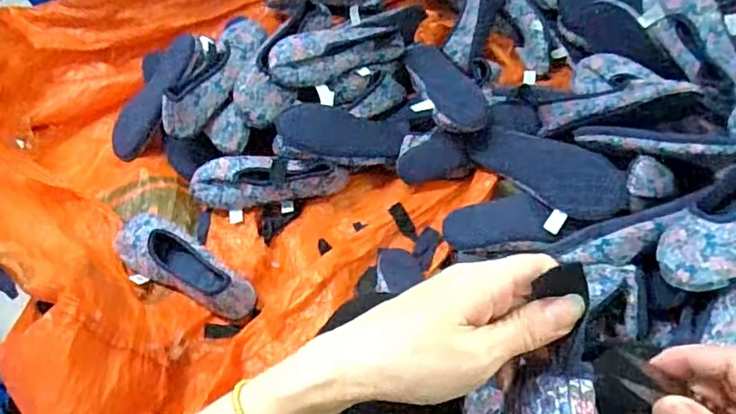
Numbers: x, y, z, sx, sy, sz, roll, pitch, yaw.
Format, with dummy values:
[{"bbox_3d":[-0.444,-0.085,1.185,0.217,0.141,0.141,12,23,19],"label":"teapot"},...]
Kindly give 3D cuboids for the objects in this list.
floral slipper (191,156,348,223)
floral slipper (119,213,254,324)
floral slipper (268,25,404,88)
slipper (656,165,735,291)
[{"bbox_3d":[-0.166,-0.044,0.965,0.259,0.057,0.089,-11,59,-3],"label":"floral slipper"},{"bbox_3d":[-0.286,0.093,0.881,0.244,0.058,0.097,30,65,20],"label":"floral slipper"},{"bbox_3d":[-0.048,-0.272,0.984,0.252,0.052,0.090,-15,59,-5],"label":"floral slipper"},{"bbox_3d":[0.478,0.004,0.721,0.272,0.052,0.109,-36,63,-17],"label":"slipper"}]

